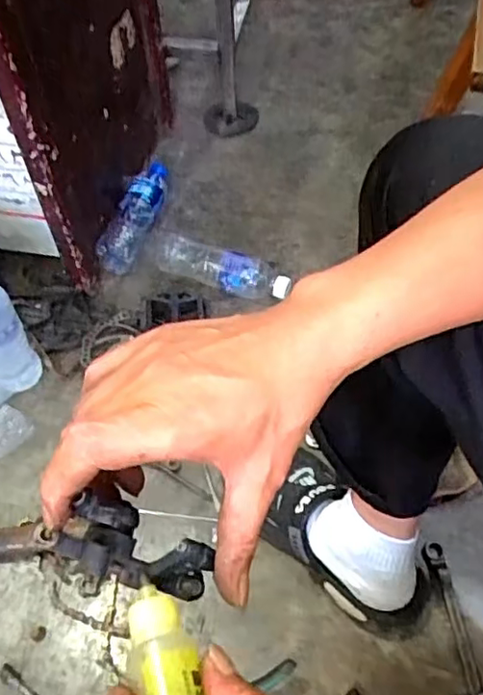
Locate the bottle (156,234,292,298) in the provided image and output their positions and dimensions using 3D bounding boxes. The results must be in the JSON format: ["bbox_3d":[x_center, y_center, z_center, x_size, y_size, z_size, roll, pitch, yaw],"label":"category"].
[{"bbox_3d":[-0.033,-0.127,0.978,0.216,0.051,0.053,21,58,13],"label":"bottle"}]

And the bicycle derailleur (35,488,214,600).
[{"bbox_3d":[-0.052,0.091,0.298,0.082,0.033,0.037,30,54,-21],"label":"bicycle derailleur"}]

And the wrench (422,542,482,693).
[{"bbox_3d":[0.239,0.317,0.680,0.023,0.015,0.215,-7,56,-5],"label":"wrench"}]

